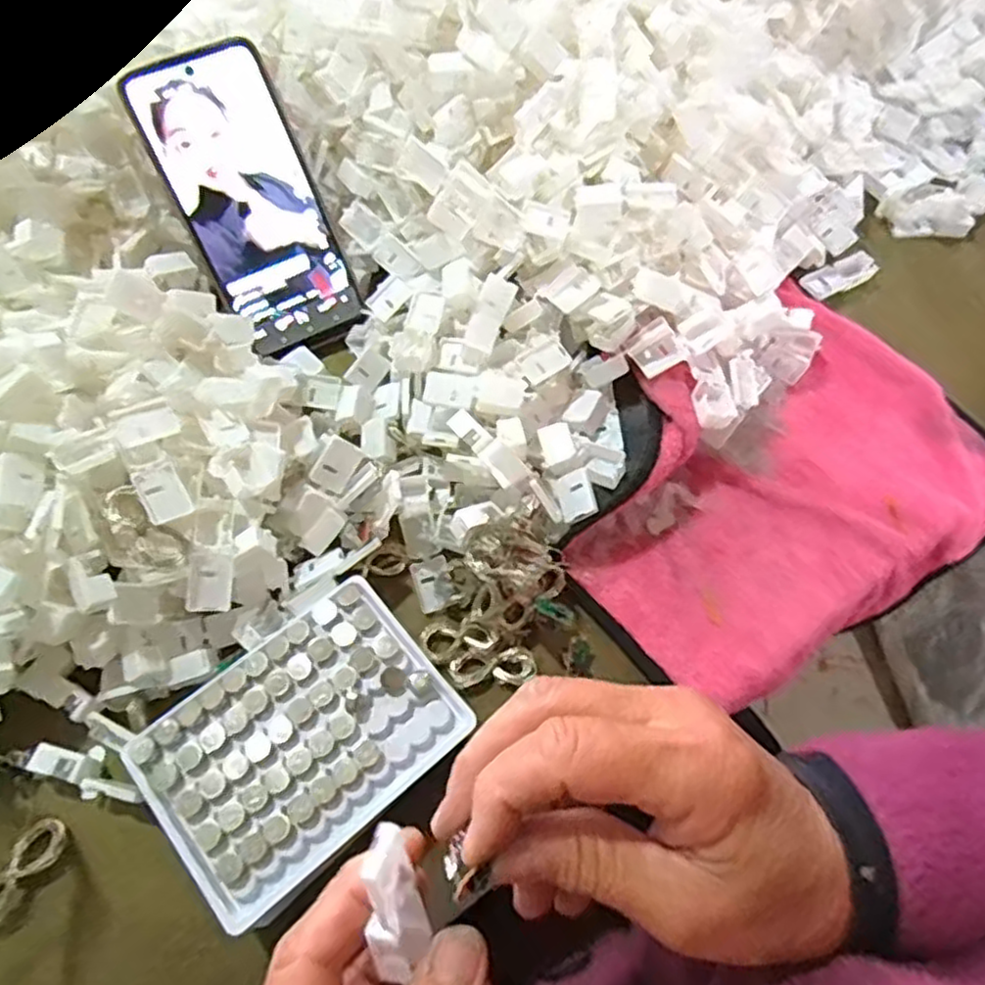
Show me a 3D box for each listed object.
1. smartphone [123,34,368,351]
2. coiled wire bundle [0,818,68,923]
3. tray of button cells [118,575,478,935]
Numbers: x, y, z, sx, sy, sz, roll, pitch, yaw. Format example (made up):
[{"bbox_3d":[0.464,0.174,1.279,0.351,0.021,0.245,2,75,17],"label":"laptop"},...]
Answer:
[{"bbox_3d":[-0.136,-0.164,0.410,0.073,0.007,0.157,-29,112,-15],"label":"smartphone"},{"bbox_3d":[-0.213,0.171,0.321,0.019,0.007,0.050,29,67,10],"label":"coiled wire bundle"},{"bbox_3d":[-0.085,0.111,0.326,0.130,0.008,0.094,-37,75,-19],"label":"tray of button cells"}]

